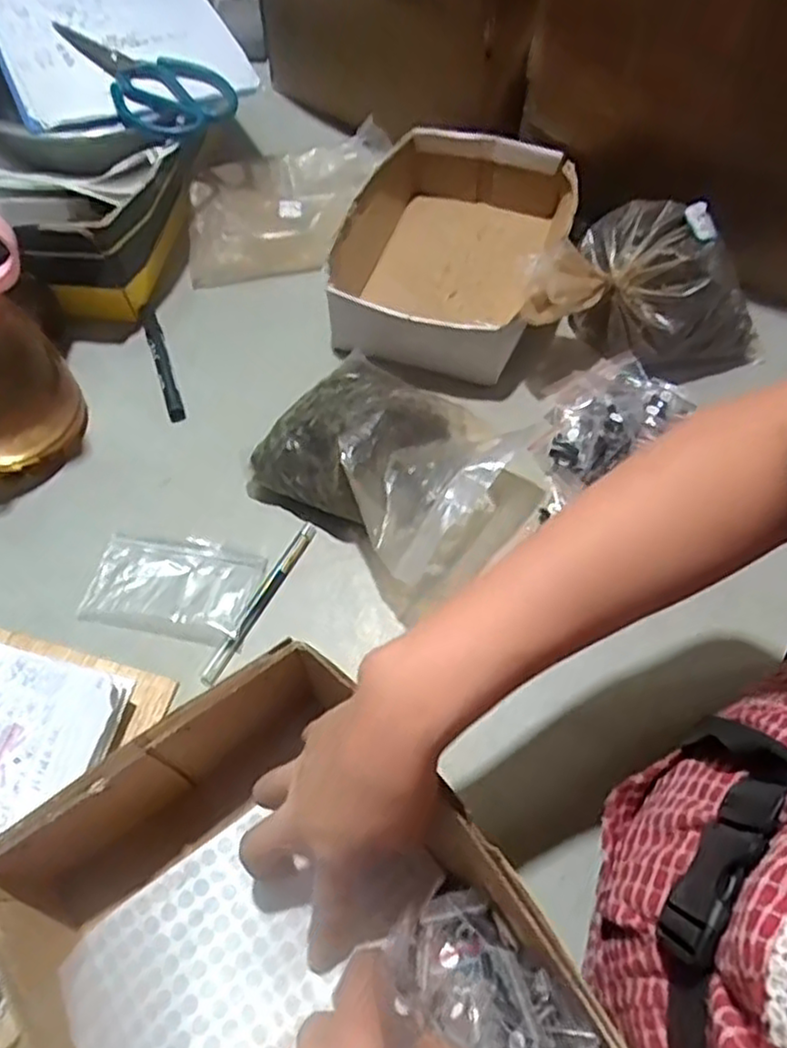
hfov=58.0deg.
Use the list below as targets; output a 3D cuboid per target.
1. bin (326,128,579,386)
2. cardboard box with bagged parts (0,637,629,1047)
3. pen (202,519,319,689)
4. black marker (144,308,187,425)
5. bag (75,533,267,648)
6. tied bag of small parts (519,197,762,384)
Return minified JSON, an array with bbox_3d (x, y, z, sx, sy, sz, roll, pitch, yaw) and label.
[{"bbox_3d":[0.054,-0.256,0.677,0.200,0.081,0.260,18,64,12],"label":"bin"},{"bbox_3d":[-0.041,0.237,0.367,0.214,0.095,0.299,-36,66,-16],"label":"cardboard box with bagged parts"},{"bbox_3d":[-0.098,0.054,0.525,0.013,0.008,0.142,25,65,15],"label":"pen"},{"bbox_3d":[-0.212,-0.147,0.652,0.015,0.010,0.133,-19,62,-8],"label":"black marker"},{"bbox_3d":[-0.165,0.045,0.538,0.125,0.012,0.078,9,54,9],"label":"bag"},{"bbox_3d":[0.222,-0.206,0.613,0.212,0.087,0.145,9,62,7],"label":"tied bag of small parts"}]

